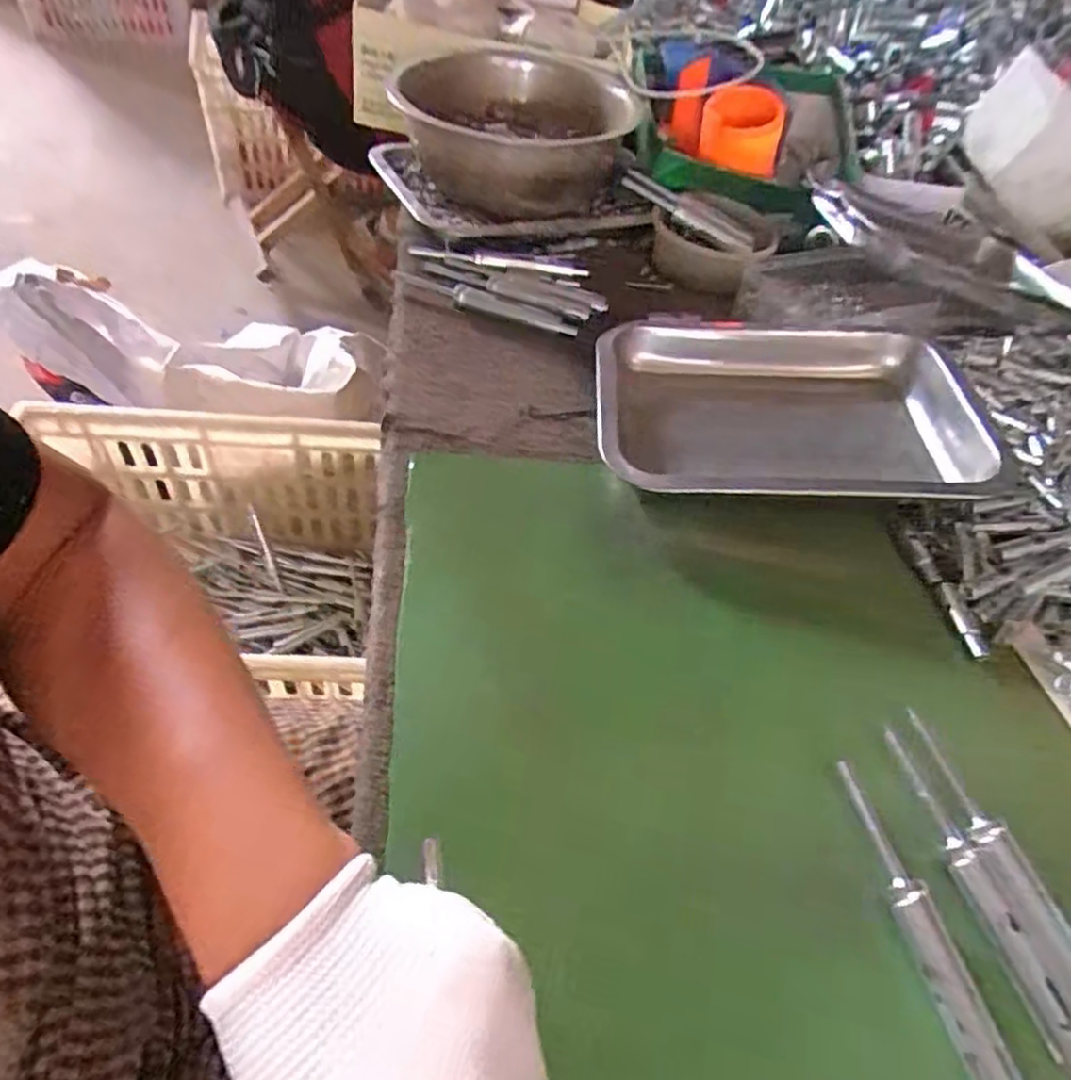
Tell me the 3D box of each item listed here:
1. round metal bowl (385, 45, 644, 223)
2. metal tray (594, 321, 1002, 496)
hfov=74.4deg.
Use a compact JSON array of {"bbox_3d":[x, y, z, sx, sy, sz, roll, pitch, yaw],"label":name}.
[{"bbox_3d":[-0.018,-0.379,0.658,0.208,0.082,0.225,3,50,-4],"label":"round metal bowl"},{"bbox_3d":[0.178,-0.090,0.499,0.269,0.049,0.195,7,50,-5],"label":"metal tray"}]

